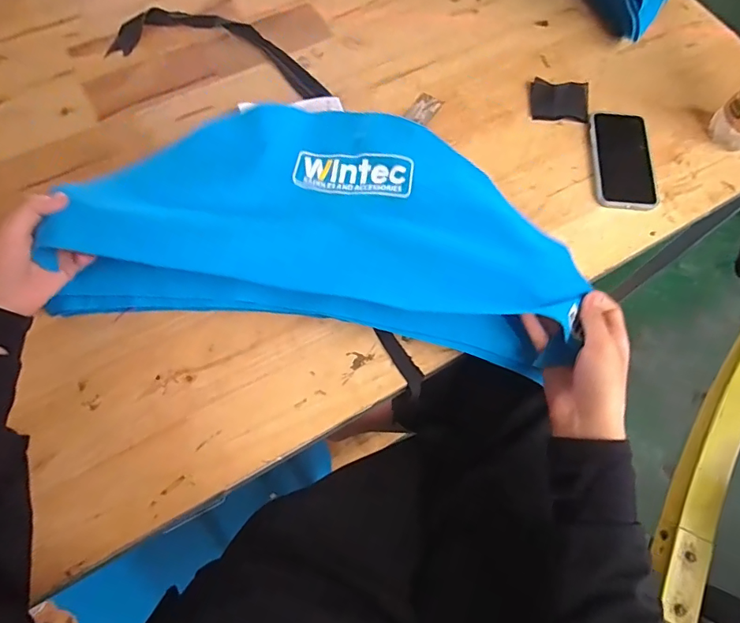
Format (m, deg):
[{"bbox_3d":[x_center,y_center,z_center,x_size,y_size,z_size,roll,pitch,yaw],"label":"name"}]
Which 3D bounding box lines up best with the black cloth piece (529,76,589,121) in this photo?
[{"bbox_3d":[0.257,-0.287,0.628,0.075,0.011,0.064,6,69,0],"label":"black cloth piece"}]

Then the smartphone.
[{"bbox_3d":[0.321,-0.193,0.590,0.073,0.009,0.143,5,69,-1],"label":"smartphone"}]

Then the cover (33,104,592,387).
[{"bbox_3d":[-0.035,-0.087,0.479,0.461,0.122,0.240,10,69,1],"label":"cover"}]

